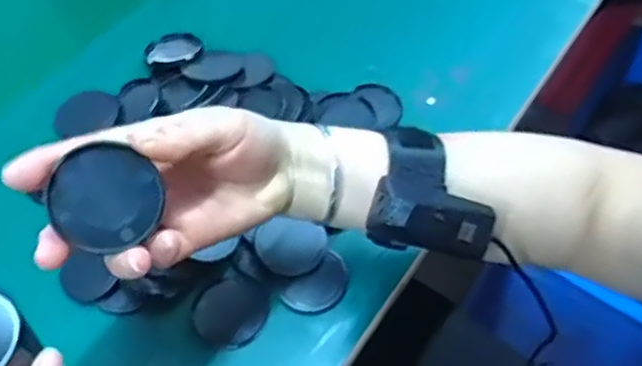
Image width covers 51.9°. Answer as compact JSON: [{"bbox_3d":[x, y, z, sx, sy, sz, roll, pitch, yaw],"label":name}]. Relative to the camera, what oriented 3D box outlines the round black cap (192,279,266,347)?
[{"bbox_3d":[-0.062,0.087,0.447,0.048,0.004,0.047,1,57,-2],"label":"round black cap"}]

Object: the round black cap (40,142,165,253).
[{"bbox_3d":[-0.097,0.007,0.300,0.045,0.004,0.045,0,90,-17],"label":"round black cap"}]

